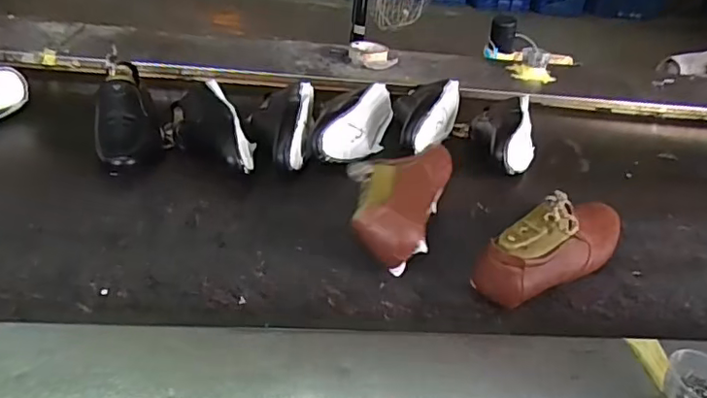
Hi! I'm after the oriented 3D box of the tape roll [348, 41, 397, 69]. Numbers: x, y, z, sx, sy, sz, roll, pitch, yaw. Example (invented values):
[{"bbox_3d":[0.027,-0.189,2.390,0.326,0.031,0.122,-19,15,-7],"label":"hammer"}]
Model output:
[{"bbox_3d":[0.041,-0.317,1.248,0.095,0.034,0.095,5,34,-3],"label":"tape roll"}]

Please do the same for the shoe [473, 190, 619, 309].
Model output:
[{"bbox_3d":[0.271,0.052,0.723,0.260,0.111,0.079,-18,41,-33],"label":"shoe"}]

